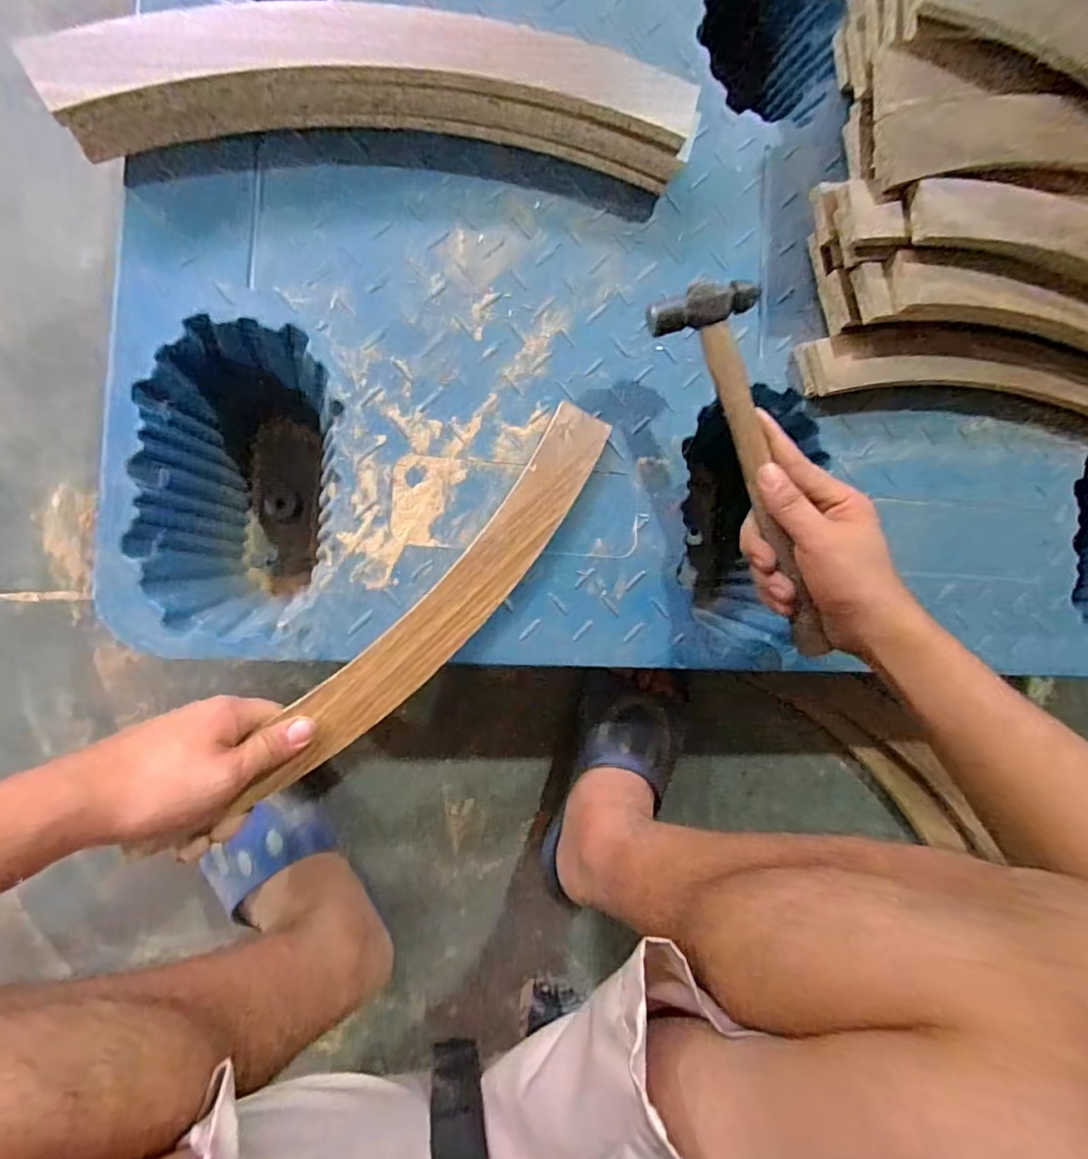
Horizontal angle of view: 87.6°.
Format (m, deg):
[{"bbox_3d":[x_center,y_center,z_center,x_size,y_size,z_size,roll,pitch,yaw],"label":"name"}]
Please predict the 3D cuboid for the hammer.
[{"bbox_3d":[0.152,-0.074,0.409,0.070,0.021,0.278,-20,94,-10],"label":"hammer"}]

